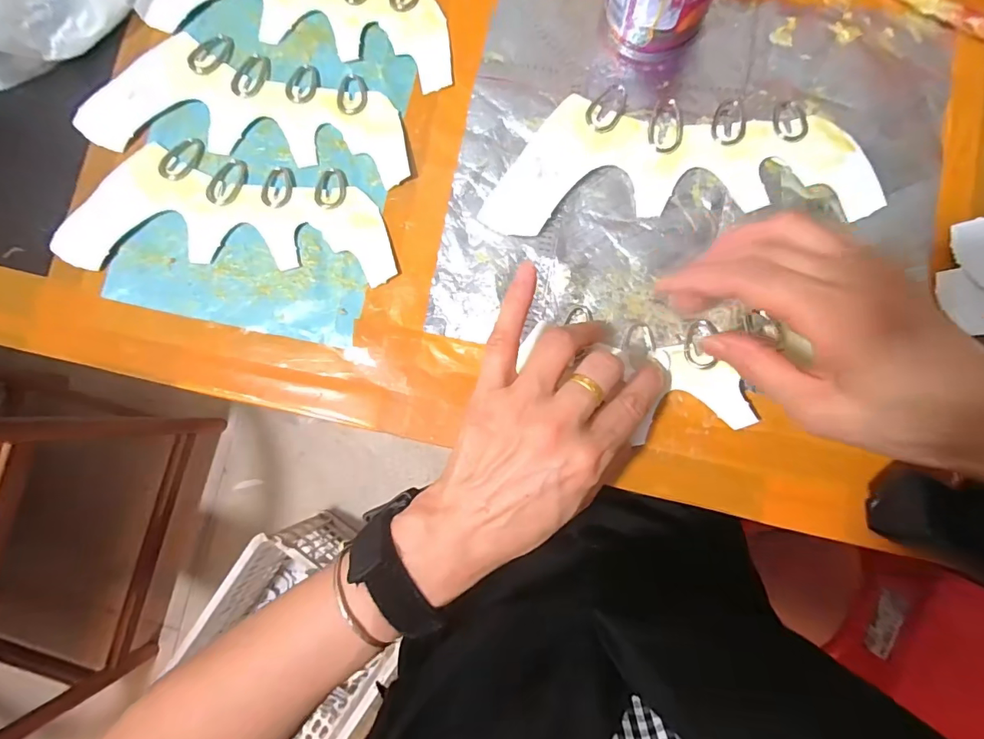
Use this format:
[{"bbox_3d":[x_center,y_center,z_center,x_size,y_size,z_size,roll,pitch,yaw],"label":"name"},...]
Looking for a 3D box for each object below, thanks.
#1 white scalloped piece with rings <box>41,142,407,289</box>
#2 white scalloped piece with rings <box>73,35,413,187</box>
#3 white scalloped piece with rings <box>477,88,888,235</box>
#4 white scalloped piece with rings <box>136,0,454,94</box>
[{"bbox_3d":[-0.170,-0.104,0.309,0.216,0.005,0.082,4,83,4],"label":"white scalloped piece with rings"},{"bbox_3d":[-0.160,-0.176,0.316,0.224,0.004,0.079,10,86,5],"label":"white scalloped piece with rings"},{"bbox_3d":[0.111,-0.126,0.288,0.222,0.007,0.082,0,85,5],"label":"white scalloped piece with rings"},{"bbox_3d":[-0.125,-0.251,0.320,0.218,0.004,0.083,17,87,6],"label":"white scalloped piece with rings"}]

